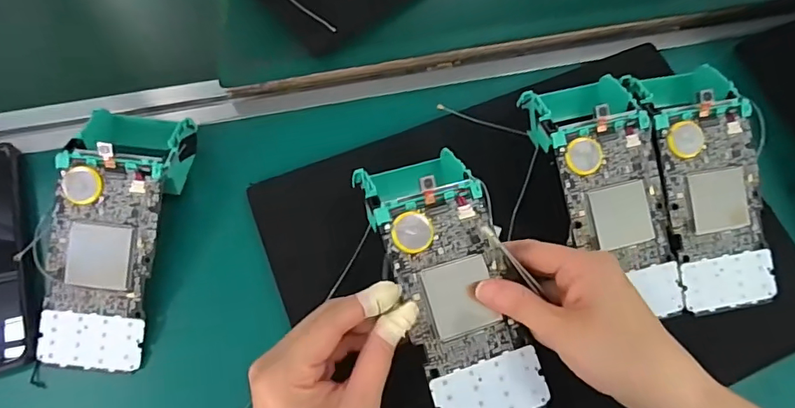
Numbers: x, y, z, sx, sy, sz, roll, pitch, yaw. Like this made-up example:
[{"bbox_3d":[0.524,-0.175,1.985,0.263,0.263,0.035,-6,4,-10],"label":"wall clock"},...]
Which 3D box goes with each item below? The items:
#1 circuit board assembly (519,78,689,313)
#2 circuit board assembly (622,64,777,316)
[{"bbox_3d":[0.141,-0.011,0.332,0.072,0.047,0.170,-10,70,-5],"label":"circuit board assembly"},{"bbox_3d":[0.211,-0.018,0.336,0.070,0.052,0.171,-6,70,-4],"label":"circuit board assembly"}]

